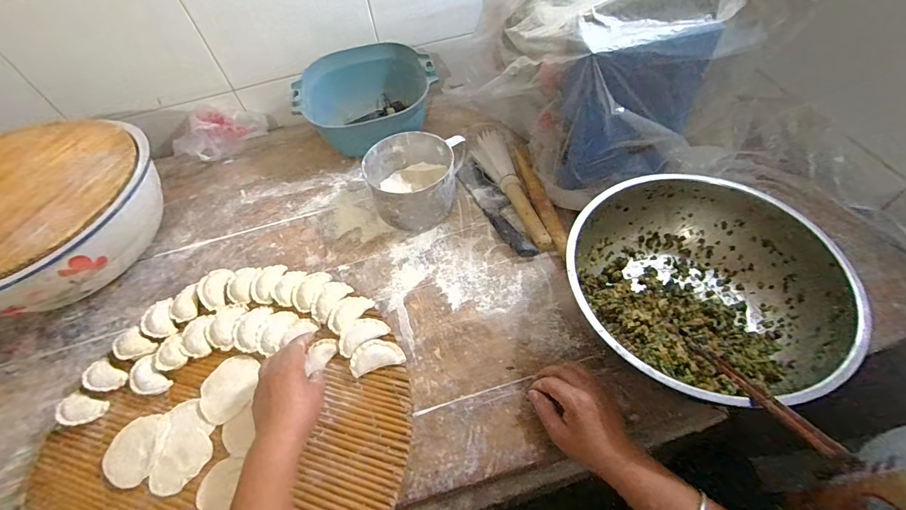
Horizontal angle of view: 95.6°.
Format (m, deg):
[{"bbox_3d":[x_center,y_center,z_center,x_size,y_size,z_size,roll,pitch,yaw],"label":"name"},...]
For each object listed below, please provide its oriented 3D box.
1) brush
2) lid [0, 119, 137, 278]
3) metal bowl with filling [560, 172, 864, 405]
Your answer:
[{"bbox_3d":[0.102,-0.117,0.689,0.058,0.046,0.259,-18,54,-8],"label":"brush"},{"bbox_3d":[-0.652,-0.085,0.597,0.344,0.009,0.320,0,53,0],"label":"lid"},{"bbox_3d":[0.295,0.045,0.517,0.293,0.115,0.297,-3,53,4],"label":"metal bowl with filling"}]

